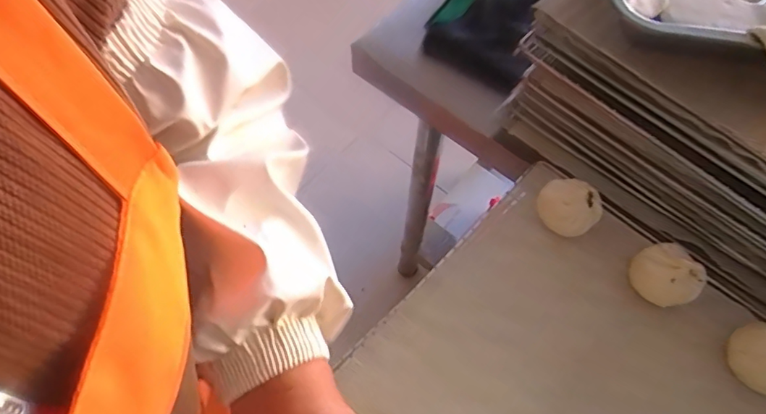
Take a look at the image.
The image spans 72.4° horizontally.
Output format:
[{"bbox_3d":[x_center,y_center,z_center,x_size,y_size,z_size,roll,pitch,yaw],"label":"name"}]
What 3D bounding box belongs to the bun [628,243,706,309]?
[{"bbox_3d":[0.250,0.060,0.461,0.047,0.042,0.057,-38,70,-19],"label":"bun"}]

